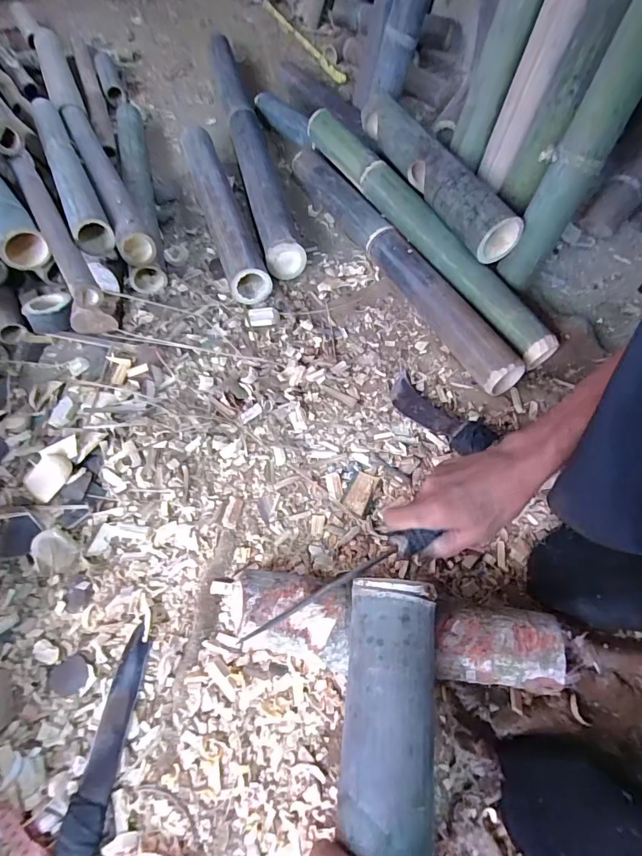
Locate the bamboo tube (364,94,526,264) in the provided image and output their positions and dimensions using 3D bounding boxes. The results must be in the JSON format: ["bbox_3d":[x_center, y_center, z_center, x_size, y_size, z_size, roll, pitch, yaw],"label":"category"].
[{"bbox_3d":[0.185,-0.460,0.774,0.070,0.089,0.464,-20,59,-10],"label":"bamboo tube"}]

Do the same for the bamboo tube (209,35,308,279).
[{"bbox_3d":[-0.177,-0.699,1.026,0.079,0.082,0.974,-13,59,-6],"label":"bamboo tube"}]

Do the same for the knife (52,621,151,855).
[{"bbox_3d":[-0.217,0.324,0.424,0.038,0.022,0.231,2,59,3],"label":"knife"}]

